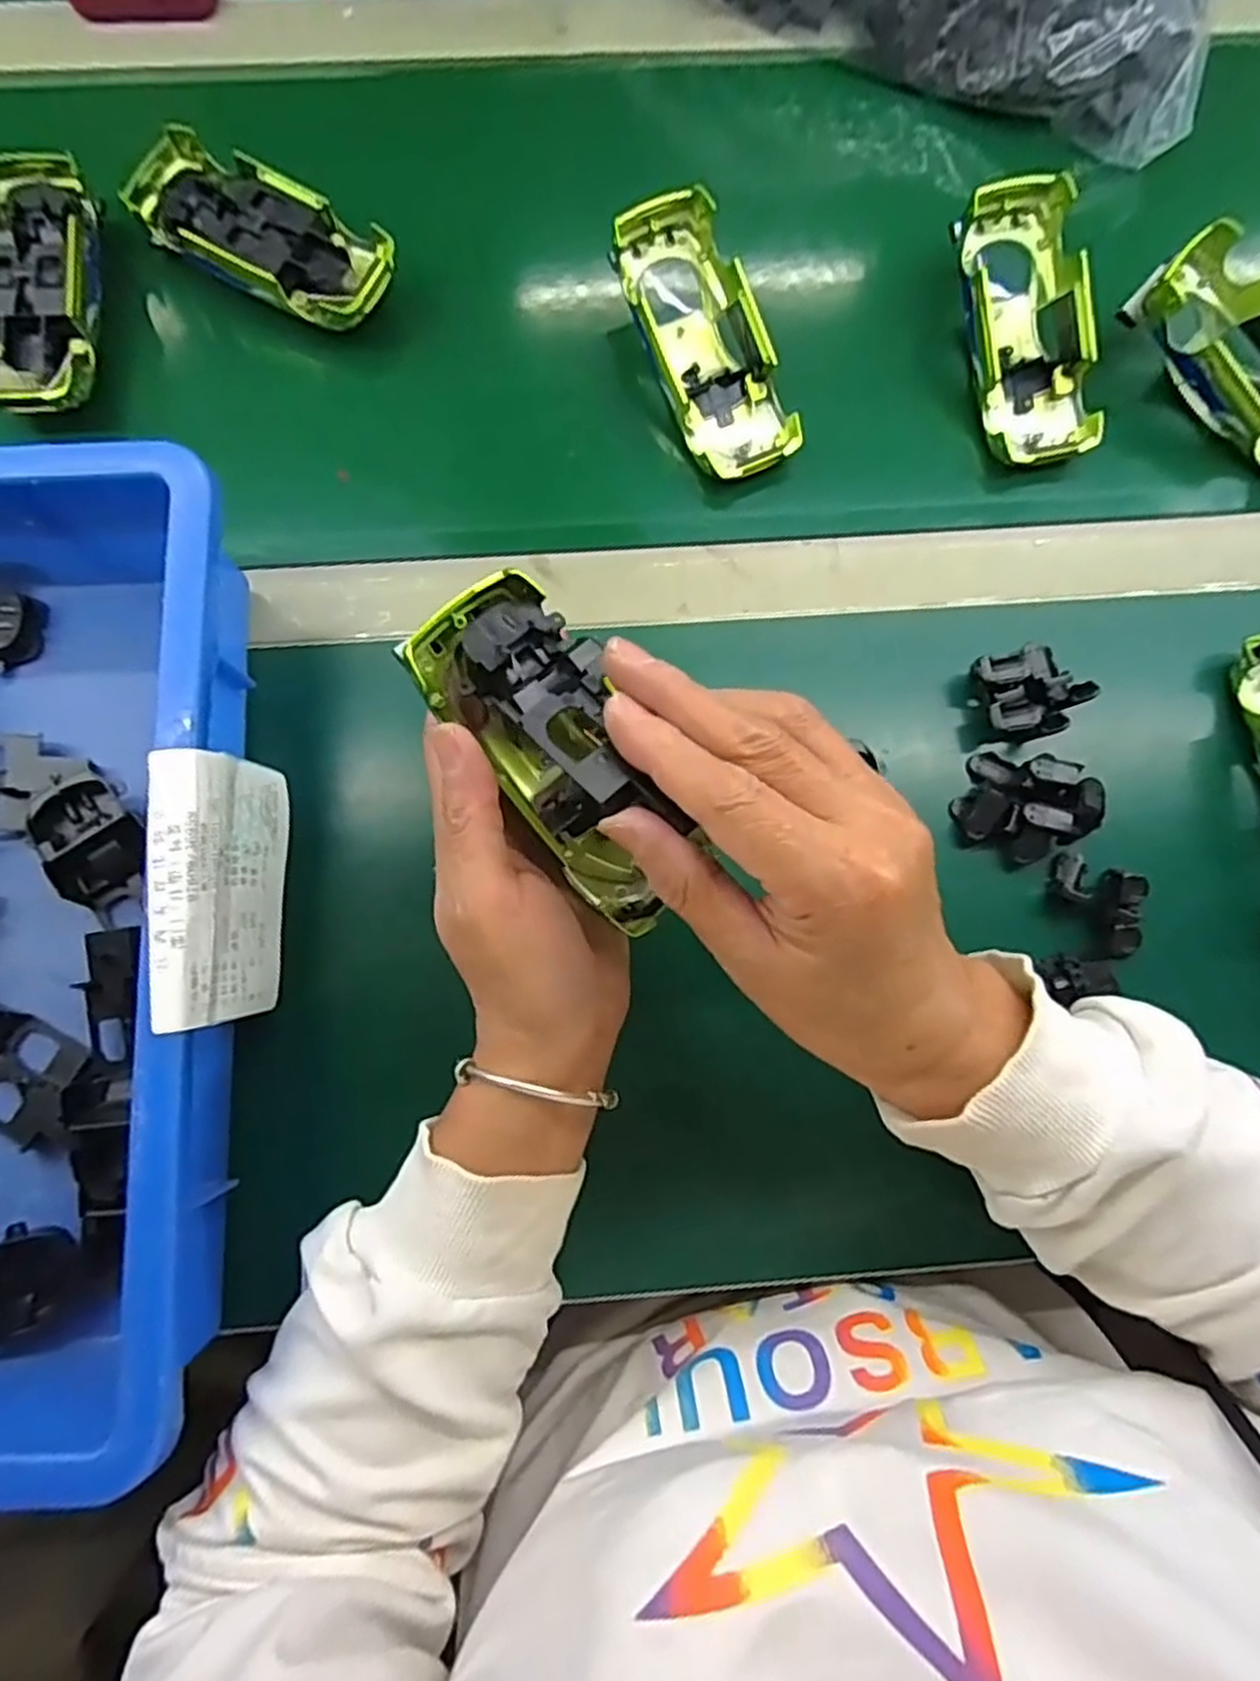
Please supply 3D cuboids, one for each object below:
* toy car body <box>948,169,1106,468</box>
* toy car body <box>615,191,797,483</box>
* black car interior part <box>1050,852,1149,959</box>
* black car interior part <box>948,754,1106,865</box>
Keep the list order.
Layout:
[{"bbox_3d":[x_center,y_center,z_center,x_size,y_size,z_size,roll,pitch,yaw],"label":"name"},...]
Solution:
[{"bbox_3d":[0.202,-0.263,0.394,0.055,0.034,0.137,-10,94,-3],"label":"toy car body"},{"bbox_3d":[0.037,-0.248,0.389,0.056,0.031,0.132,-24,94,-6],"label":"toy car body"},{"bbox_3d":[0.215,0.027,0.343,0.047,0.016,0.036,27,80,4],"label":"black car interior part"},{"bbox_3d":[0.185,-0.016,0.351,0.062,0.024,0.047,14,79,1],"label":"black car interior part"}]

